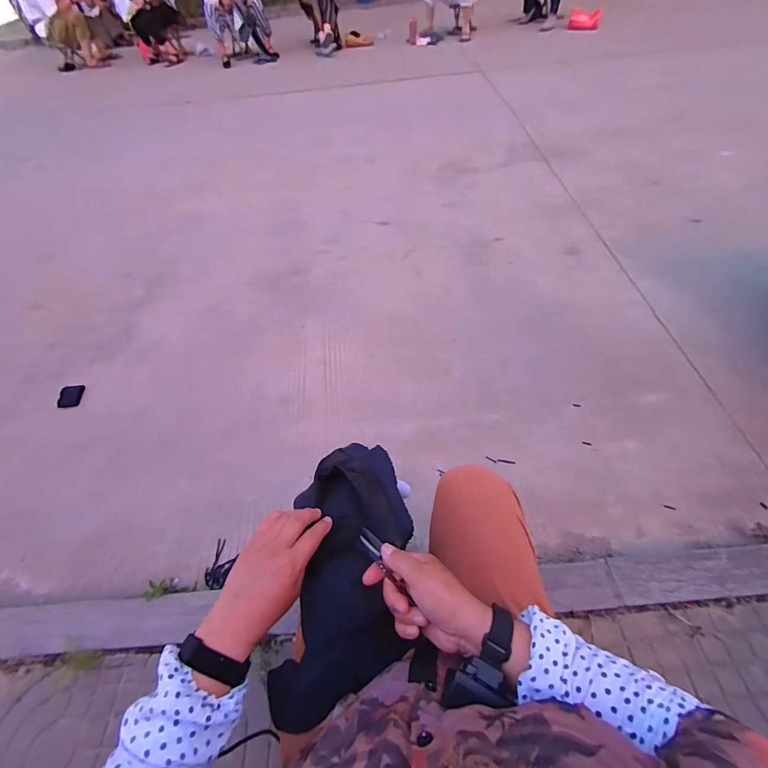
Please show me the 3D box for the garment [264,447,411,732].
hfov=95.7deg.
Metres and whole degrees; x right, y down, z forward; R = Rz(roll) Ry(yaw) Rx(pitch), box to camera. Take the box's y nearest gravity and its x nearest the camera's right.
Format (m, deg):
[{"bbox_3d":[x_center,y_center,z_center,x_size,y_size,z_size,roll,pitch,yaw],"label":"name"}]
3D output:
[{"bbox_3d":[-0.048,0.238,0.467,0.159,0.054,0.333,5,57,7],"label":"garment"}]

